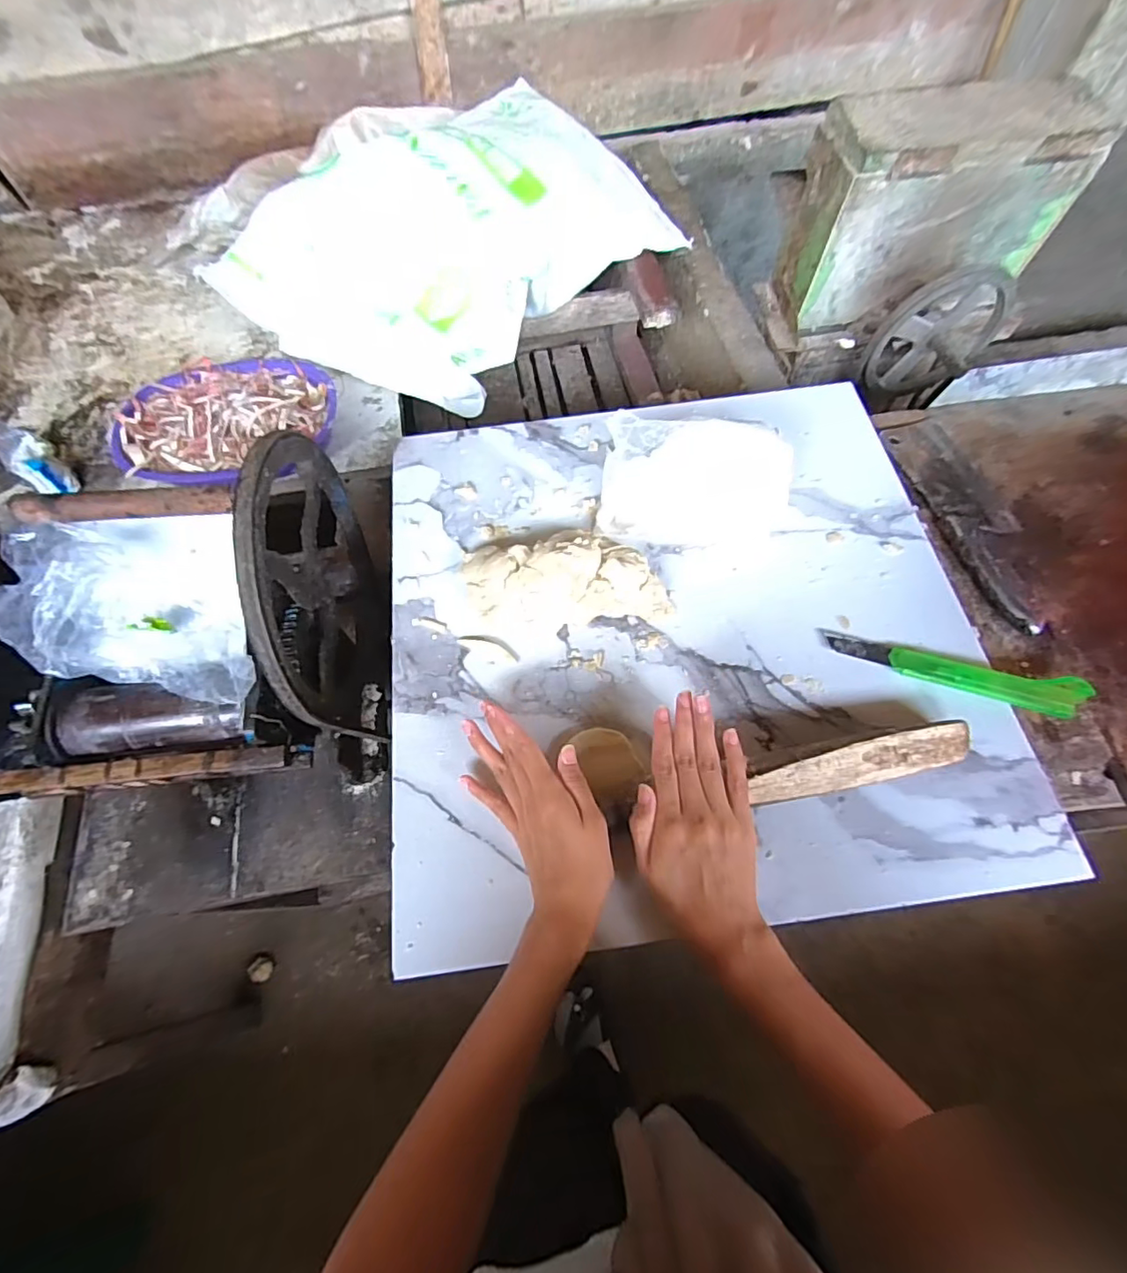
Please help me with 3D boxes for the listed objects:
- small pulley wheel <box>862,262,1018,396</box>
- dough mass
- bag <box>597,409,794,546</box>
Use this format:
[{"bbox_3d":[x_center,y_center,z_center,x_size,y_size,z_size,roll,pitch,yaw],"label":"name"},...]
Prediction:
[{"bbox_3d":[0.547,-0.432,0.815,0.175,0.203,0.057,18,51,-41],"label":"small pulley wheel"},{"bbox_3d":[0.002,-0.050,0.470,0.176,0.067,0.070,3,66,1],"label":"dough mass"},{"bbox_3d":[0.118,-0.140,0.498,0.166,0.078,0.084,-6,66,-4],"label":"bag"}]

